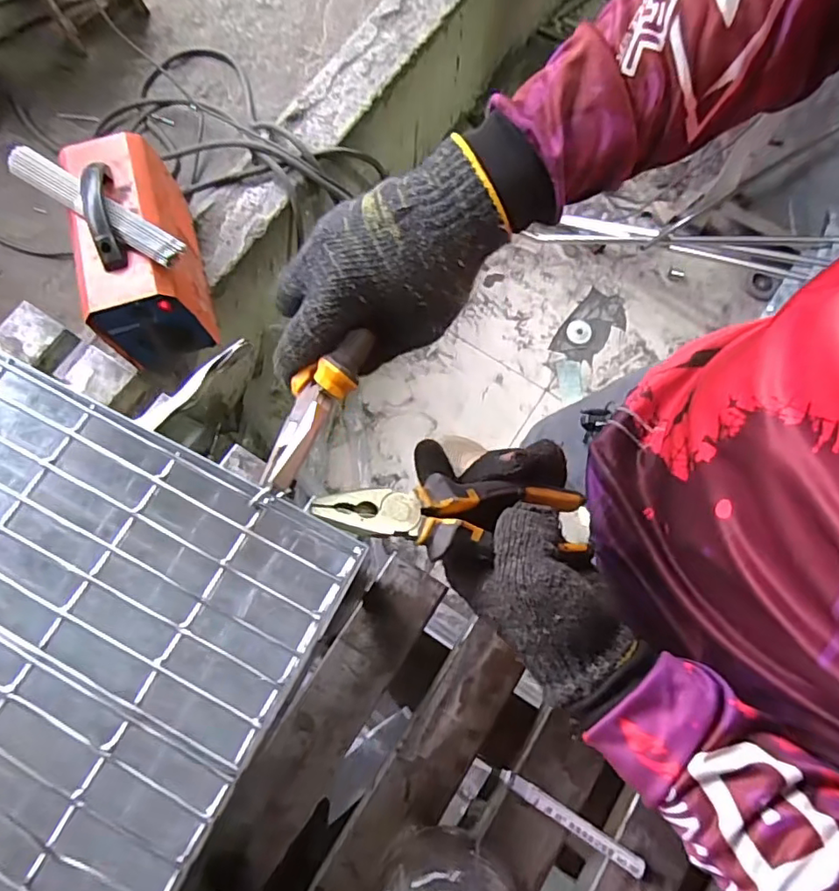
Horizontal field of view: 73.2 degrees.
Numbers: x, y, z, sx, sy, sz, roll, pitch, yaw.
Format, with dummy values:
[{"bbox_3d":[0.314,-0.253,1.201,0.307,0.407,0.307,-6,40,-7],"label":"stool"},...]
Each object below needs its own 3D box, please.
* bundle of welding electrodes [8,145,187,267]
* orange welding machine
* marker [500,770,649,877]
[{"bbox_3d":[-0.471,-0.351,0.821,0.295,0.032,0.046,32,77,8],"label":"bundle of welding electrodes"},{"bbox_3d":[-0.455,-0.317,0.922,0.151,0.197,0.304,-16,76,-4],"label":"orange welding machine"},{"bbox_3d":[0.100,0.248,0.373,0.102,0.013,0.011,31,77,8],"label":"marker"}]

